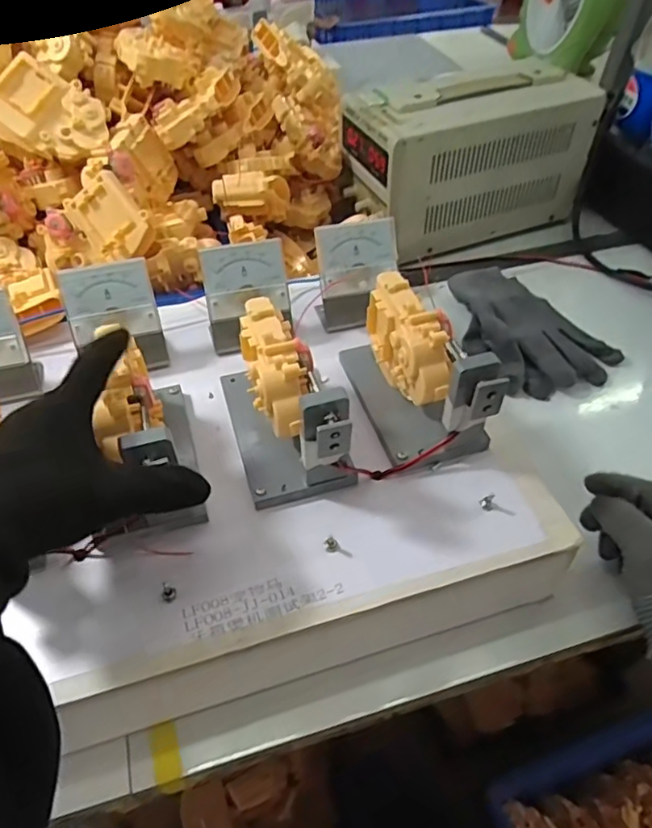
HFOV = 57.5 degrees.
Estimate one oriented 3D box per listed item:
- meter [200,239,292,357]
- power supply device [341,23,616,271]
[{"bbox_3d":[-0.061,-0.092,0.464,0.063,0.069,0.038,-11,49,-11],"label":"meter"},{"bbox_3d":[0.157,-0.290,0.676,0.252,0.153,0.117,-18,50,-17],"label":"power supply device"}]

